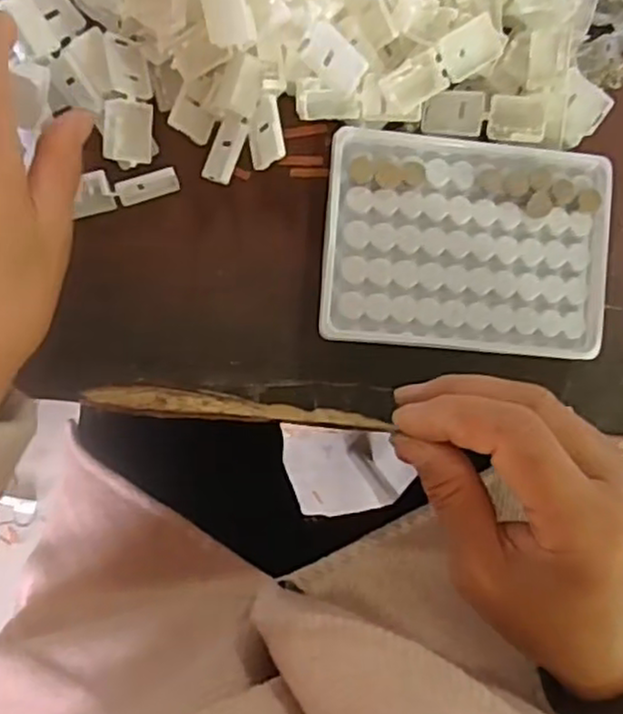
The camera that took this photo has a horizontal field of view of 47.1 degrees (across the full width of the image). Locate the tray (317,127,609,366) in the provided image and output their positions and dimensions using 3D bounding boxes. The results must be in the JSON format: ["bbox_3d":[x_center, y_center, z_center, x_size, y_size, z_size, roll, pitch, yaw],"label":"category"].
[{"bbox_3d":[0.070,-0.052,0.334,0.129,0.027,0.097,4,89,-6],"label":"tray"}]

